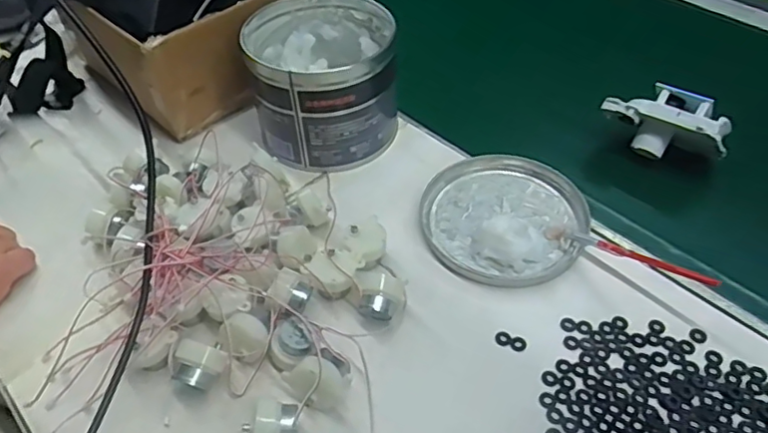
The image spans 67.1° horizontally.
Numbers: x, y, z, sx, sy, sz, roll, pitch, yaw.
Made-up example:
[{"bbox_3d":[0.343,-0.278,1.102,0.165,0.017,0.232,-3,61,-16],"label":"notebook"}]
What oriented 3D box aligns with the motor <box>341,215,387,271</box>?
[{"bbox_3d":[-0.013,0.025,0.436,0.034,0.031,0.031,-28,53,-22],"label":"motor"}]

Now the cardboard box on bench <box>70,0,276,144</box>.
[{"bbox_3d":[-0.193,-0.197,0.588,0.191,0.113,0.211,-35,56,-27],"label":"cardboard box on bench"}]

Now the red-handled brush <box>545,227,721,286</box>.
[{"bbox_3d":[0.171,0.027,0.413,0.013,0.010,0.129,-32,32,-27],"label":"red-handled brush"}]

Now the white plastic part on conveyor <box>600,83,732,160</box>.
[{"bbox_3d":[0.239,-0.080,0.491,0.098,0.050,0.038,29,54,25],"label":"white plastic part on conveyor"}]

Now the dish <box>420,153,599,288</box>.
[{"bbox_3d":[0.096,-0.003,0.465,0.124,0.025,0.129,-1,47,1],"label":"dish"}]

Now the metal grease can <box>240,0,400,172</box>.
[{"bbox_3d":[-0.054,-0.120,0.518,0.122,0.102,0.128,-1,47,1],"label":"metal grease can"}]

